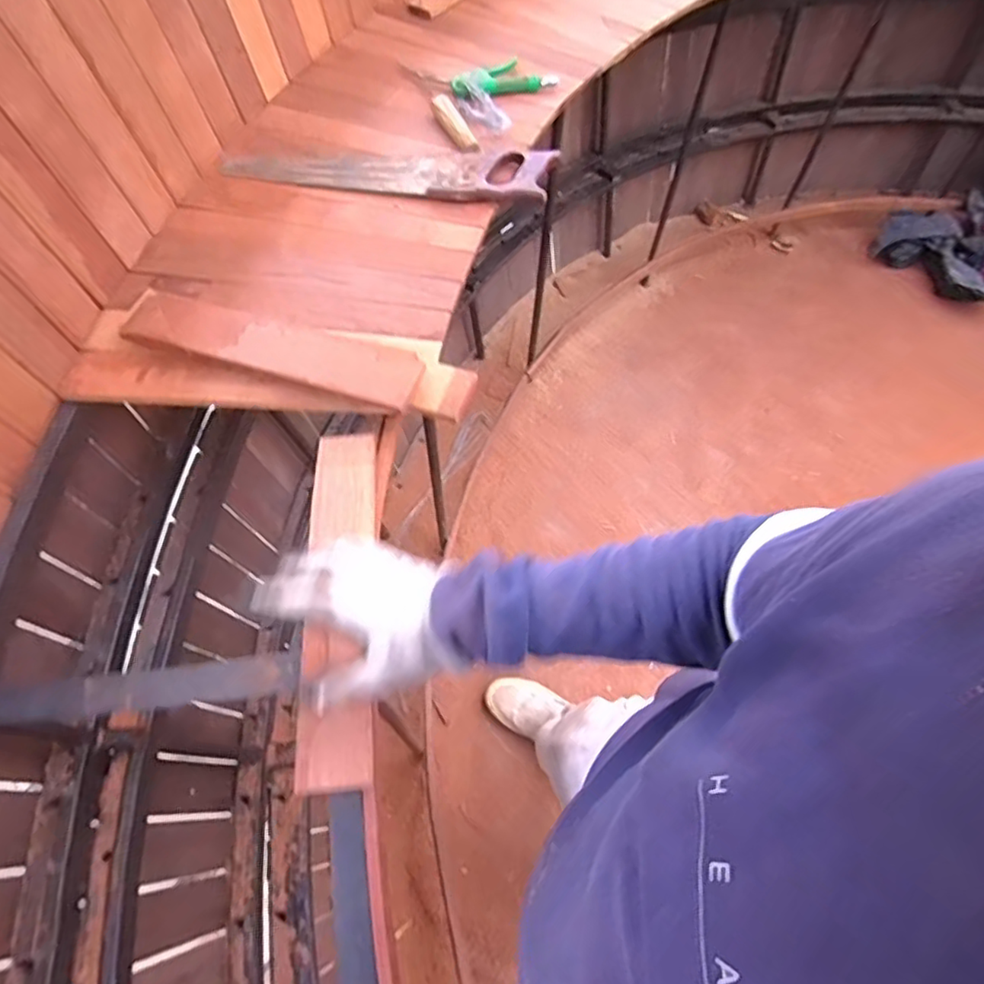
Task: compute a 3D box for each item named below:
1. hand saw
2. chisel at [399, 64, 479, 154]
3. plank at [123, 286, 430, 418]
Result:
[{"bbox_3d":[-0.144,-0.477,0.859,0.457,0.036,0.144,11,62,5],"label":"hand saw"},{"bbox_3d":[-0.086,-0.602,0.928,0.031,0.027,0.279,-23,64,-13],"label":"chisel"},{"bbox_3d":[-0.243,-0.162,0.671,0.350,0.016,0.086,16,53,10],"label":"plank"}]

